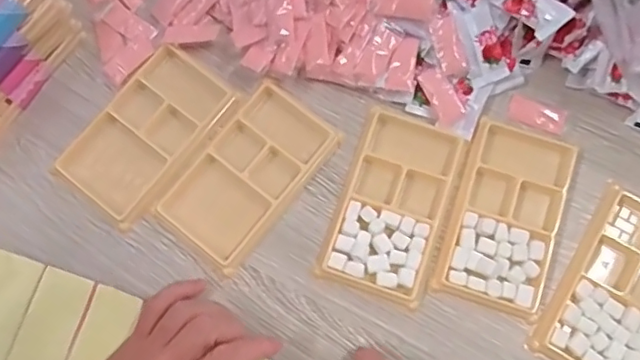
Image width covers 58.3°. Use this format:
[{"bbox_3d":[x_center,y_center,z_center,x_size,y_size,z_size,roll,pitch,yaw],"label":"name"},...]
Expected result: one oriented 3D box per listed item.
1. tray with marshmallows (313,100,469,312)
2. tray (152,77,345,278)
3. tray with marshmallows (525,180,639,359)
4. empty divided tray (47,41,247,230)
[{"bbox_3d":[0.054,0.017,0.416,0.074,0.011,0.132,20,78,5],"label":"tray with marshmallows"},{"bbox_3d":[-0.052,-0.005,0.423,0.075,0.011,0.132,38,80,9],"label":"tray"},{"bbox_3d":[0.210,0.077,0.399,0.077,0.011,0.132,30,79,8],"label":"tray with marshmallows"},{"bbox_3d":[-0.129,-0.034,0.428,0.076,0.011,0.130,38,80,9],"label":"empty divided tray"}]

